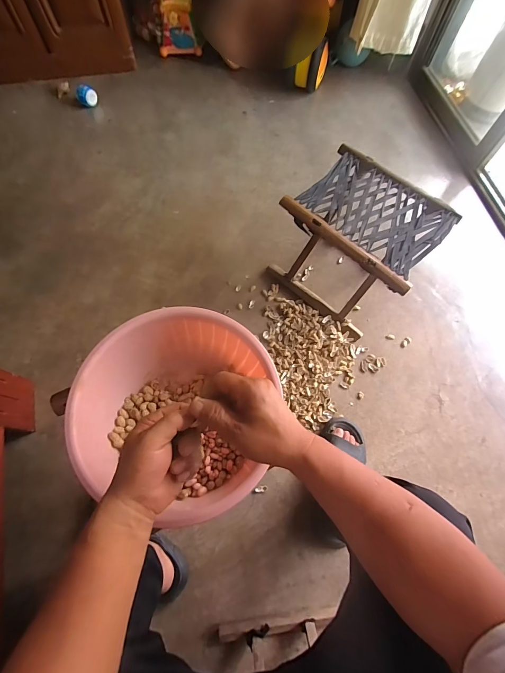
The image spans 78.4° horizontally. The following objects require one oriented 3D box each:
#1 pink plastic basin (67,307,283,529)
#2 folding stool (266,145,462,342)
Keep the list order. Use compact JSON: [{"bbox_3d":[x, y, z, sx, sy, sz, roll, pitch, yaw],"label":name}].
[{"bbox_3d":[-0.115,0.105,0.503,0.280,0.126,0.273,14,69,3],"label":"pink plastic basin"},{"bbox_3d":[0.276,-0.243,0.862,0.345,0.297,0.289,42,74,12],"label":"folding stool"}]

